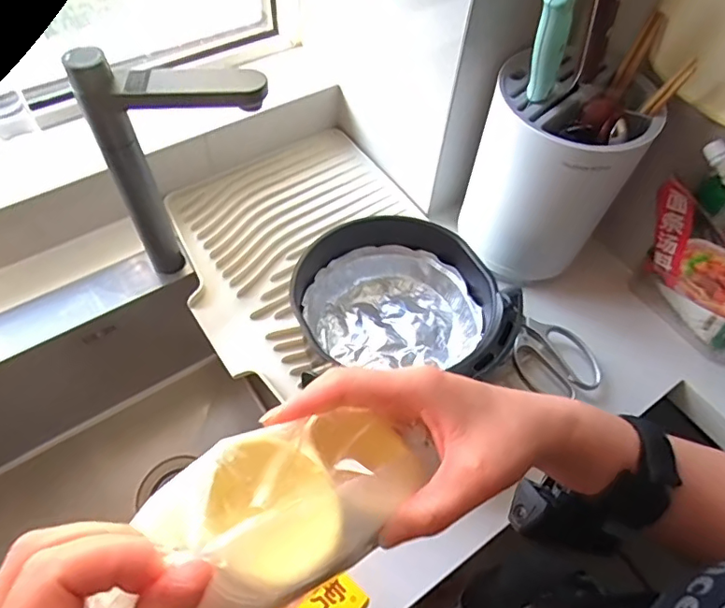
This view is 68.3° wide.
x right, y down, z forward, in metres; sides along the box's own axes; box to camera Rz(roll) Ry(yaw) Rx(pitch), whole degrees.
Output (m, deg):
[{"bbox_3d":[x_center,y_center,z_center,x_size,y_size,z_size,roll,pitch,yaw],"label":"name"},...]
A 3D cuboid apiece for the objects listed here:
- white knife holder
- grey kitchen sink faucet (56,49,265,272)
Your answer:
[{"bbox_3d":[0.215,-0.151,0.631,0.158,0.224,0.157,1,57,-2],"label":"white knife holder"},{"bbox_3d":[-0.185,-0.143,0.595,0.168,0.280,0.041,-3,57,-5],"label":"grey kitchen sink faucet"}]

